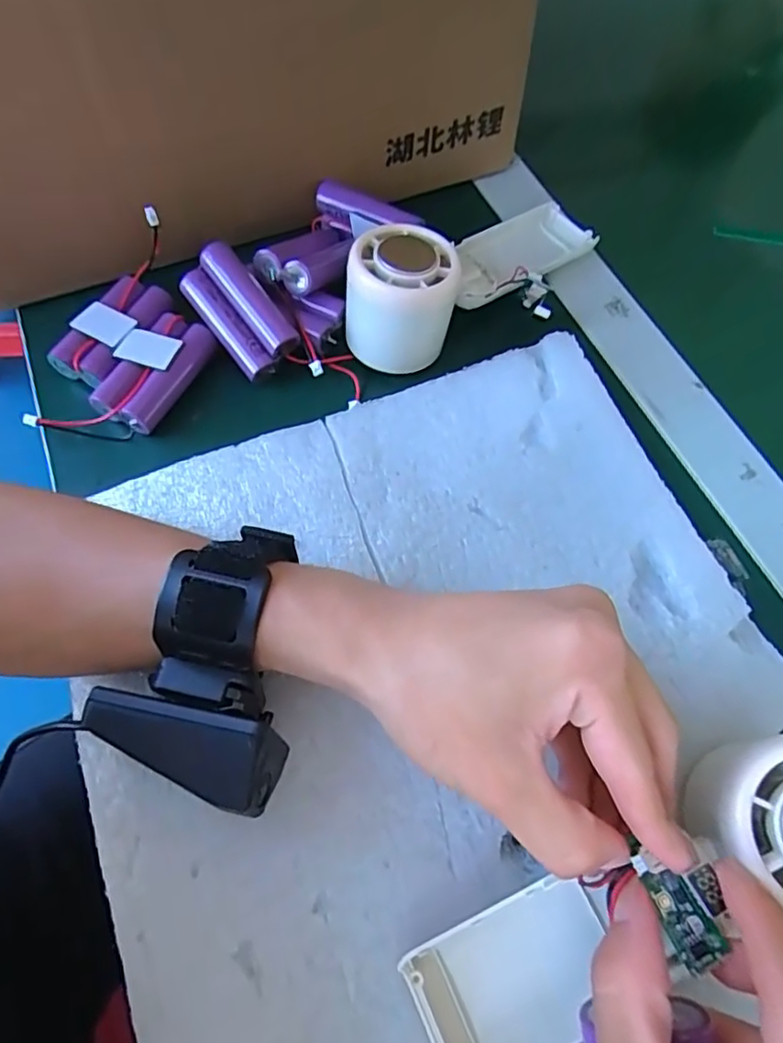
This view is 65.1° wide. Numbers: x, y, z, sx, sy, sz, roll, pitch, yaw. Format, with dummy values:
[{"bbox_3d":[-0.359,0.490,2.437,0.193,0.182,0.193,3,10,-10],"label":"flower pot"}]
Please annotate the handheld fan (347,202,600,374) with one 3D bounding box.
[{"bbox_3d":[0.053,-0.140,0.334,0.170,0.048,0.069,-32,69,-17],"label":"handheld fan"}]

